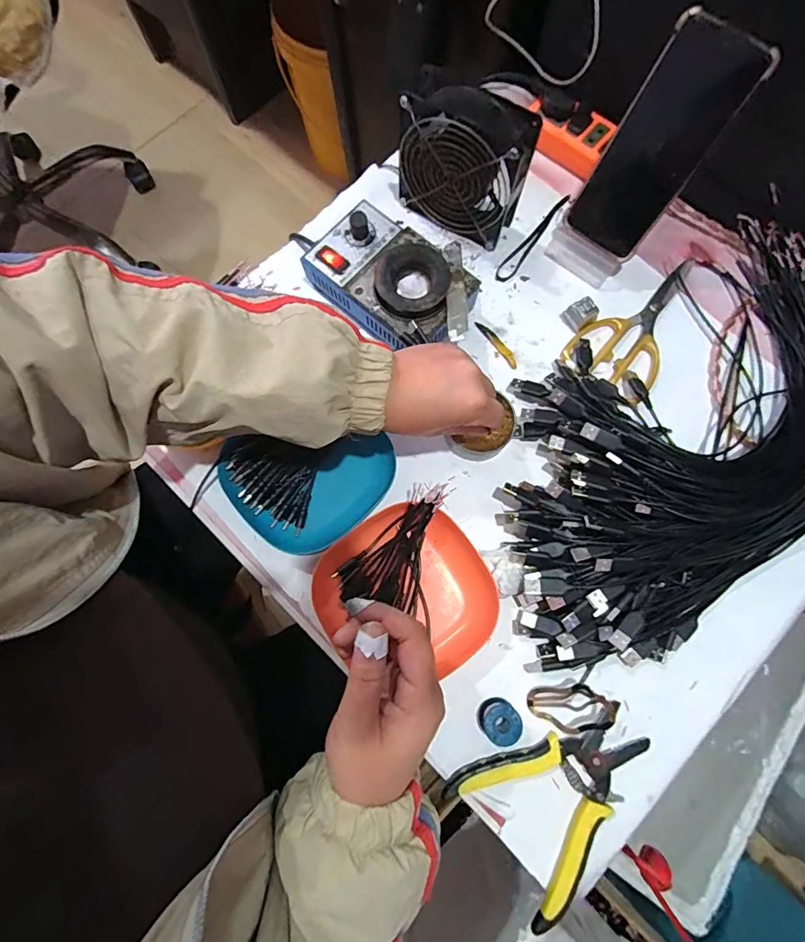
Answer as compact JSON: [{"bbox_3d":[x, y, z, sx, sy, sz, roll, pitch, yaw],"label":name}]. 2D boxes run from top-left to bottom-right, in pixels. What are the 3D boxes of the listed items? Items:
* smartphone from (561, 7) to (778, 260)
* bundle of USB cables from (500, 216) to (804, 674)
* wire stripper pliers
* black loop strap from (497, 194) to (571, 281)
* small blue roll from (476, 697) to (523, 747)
[{"bbox_3d":[0.220,-0.279,0.394,0.076,0.164,0.009,40,47,9],"label":"smartphone"},{"bbox_3d":[0.265,-0.033,0.406,0.448,0.053,0.249,-36,80,-6],"label":"bundle of USB cables"},{"bbox_3d":[0.125,0.255,0.363,0.149,0.018,0.116,-41,80,-7],"label":"wire stripper pliers"},{"bbox_3d":[0.137,-0.246,0.478,0.017,0.014,0.117,38,82,9],"label":"black loop strap"},{"bbox_3d":[0.080,0.206,0.369,0.031,0.026,0.030,0,78,2],"label":"small blue roll"}]

